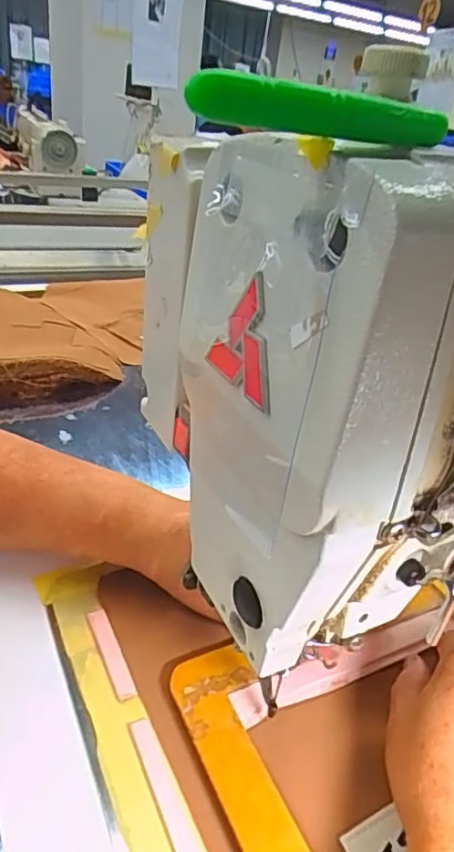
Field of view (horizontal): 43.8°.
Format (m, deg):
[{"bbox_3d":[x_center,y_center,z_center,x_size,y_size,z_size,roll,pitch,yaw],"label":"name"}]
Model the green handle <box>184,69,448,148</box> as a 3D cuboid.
[{"bbox_3d":[0.022,-0.068,0.122,0.065,0.010,0.008,-12,35,-27],"label":"green handle"}]

